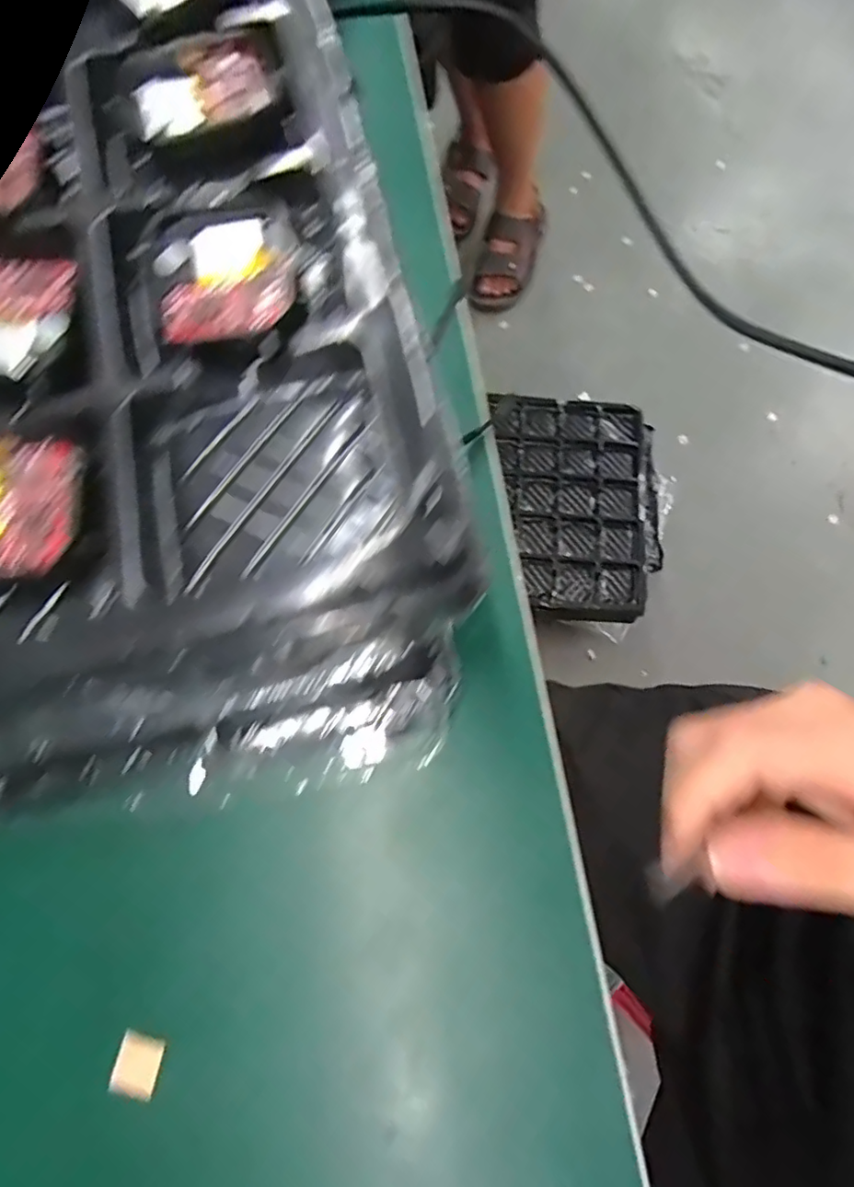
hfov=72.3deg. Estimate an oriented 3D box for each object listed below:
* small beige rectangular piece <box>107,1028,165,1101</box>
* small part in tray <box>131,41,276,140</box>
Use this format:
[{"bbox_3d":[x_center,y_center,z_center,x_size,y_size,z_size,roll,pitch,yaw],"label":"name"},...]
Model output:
[{"bbox_3d":[-0.101,0.164,0.204,0.016,0.006,0.016,12,77,5],"label":"small beige rectangular piece"},{"bbox_3d":[-0.066,-0.150,0.173,0.040,0.004,0.030,-20,76,-3],"label":"small part in tray"}]

